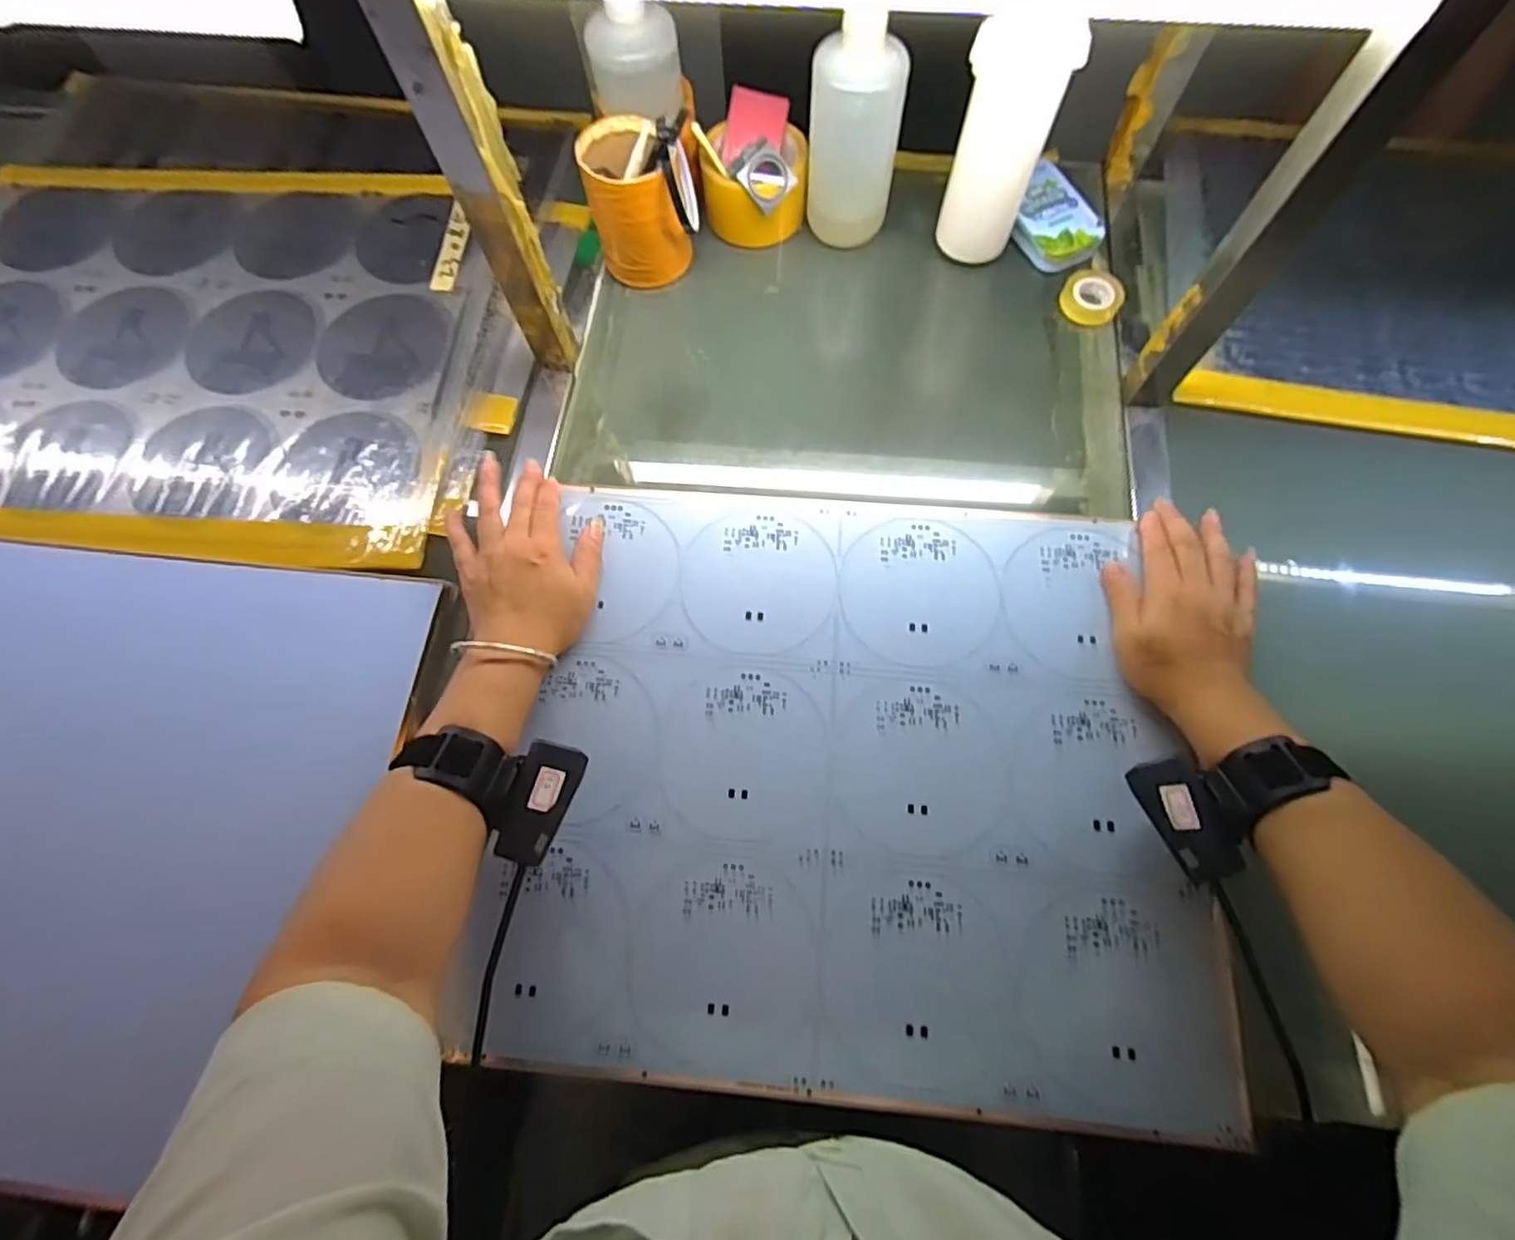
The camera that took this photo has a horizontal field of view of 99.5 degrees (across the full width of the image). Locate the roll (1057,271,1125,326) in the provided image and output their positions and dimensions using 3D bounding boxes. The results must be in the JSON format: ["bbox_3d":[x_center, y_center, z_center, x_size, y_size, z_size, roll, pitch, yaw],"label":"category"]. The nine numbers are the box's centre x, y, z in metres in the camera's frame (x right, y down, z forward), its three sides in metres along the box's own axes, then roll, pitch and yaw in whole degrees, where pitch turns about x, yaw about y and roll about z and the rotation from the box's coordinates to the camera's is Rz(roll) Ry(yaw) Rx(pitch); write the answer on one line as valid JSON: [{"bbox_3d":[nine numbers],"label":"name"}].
[{"bbox_3d":[0.298,-0.287,0.573,0.051,0.019,0.056,0,70,0],"label":"roll"}]

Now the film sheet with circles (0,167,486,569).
[{"bbox_3d":[-0.527,-0.253,0.583,0.532,0.009,0.418,2,70,1],"label":"film sheet with circles"}]

